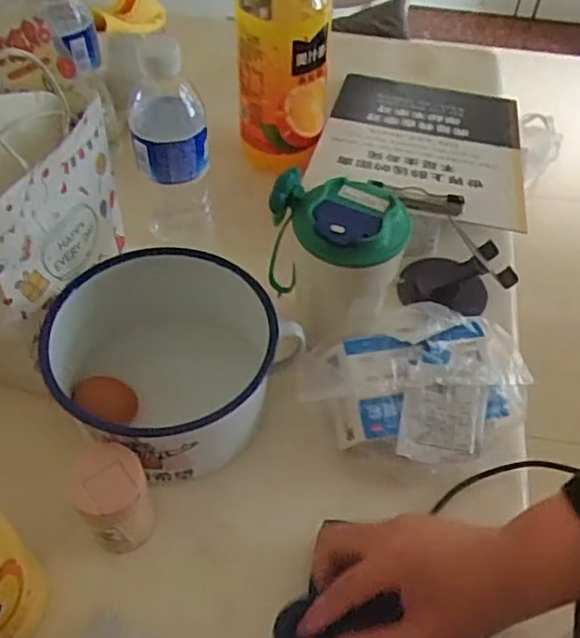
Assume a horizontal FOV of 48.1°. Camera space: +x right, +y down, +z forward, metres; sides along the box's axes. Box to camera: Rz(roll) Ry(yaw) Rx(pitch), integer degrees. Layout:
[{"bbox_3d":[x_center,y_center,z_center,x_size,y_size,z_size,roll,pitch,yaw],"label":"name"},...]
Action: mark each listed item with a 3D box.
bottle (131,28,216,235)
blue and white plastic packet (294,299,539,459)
[{"bbox_3d":[-0.103,-0.149,0.571,0.060,0.212,0.074,-6,53,-7],"label":"bottle"},{"bbox_3d":[0.103,0.048,0.537,0.174,0.043,0.126,10,53,6],"label":"blue and white plastic packet"}]

